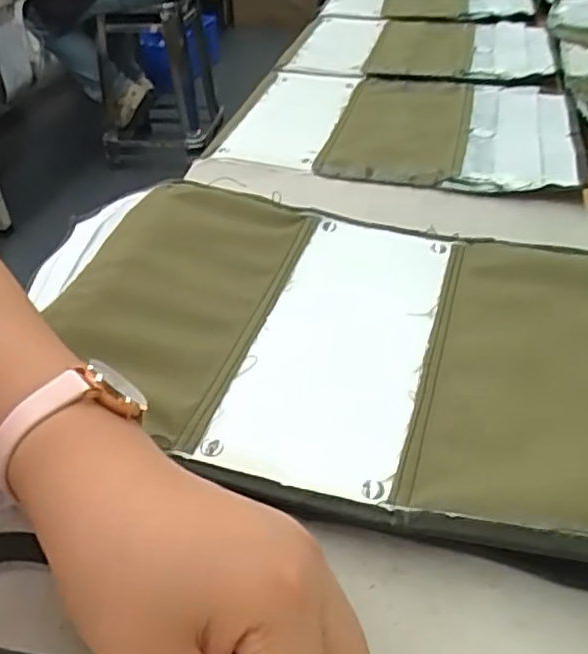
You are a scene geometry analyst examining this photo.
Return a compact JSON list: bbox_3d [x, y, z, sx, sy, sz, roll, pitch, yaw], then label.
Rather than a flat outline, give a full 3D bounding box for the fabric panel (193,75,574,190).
[{"bbox_3d":[0.099,-0.193,0.638,0.311,0.017,0.247,8,39,12],"label":"fabric panel"}]

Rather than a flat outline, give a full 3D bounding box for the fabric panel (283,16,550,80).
[{"bbox_3d":[0.158,-0.355,0.836,0.300,0.014,0.243,10,39,14],"label":"fabric panel"}]

